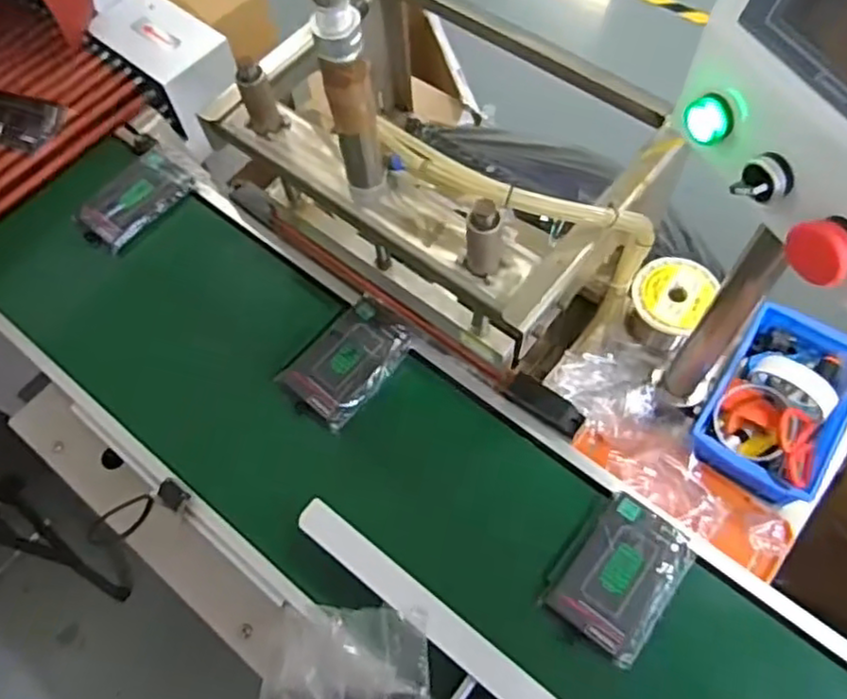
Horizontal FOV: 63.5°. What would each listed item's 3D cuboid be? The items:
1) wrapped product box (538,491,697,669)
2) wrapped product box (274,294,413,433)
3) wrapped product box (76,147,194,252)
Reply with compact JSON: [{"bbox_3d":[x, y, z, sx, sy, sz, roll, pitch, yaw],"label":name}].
[{"bbox_3d":[0.188,0.214,0.654,0.099,0.014,0.135,34,71,17],"label":"wrapped product box"},{"bbox_3d":[-0.085,0.011,0.769,0.099,0.016,0.150,36,71,18],"label":"wrapped product box"},{"bbox_3d":[-0.372,-0.193,0.878,0.089,0.030,0.141,32,70,16],"label":"wrapped product box"}]

